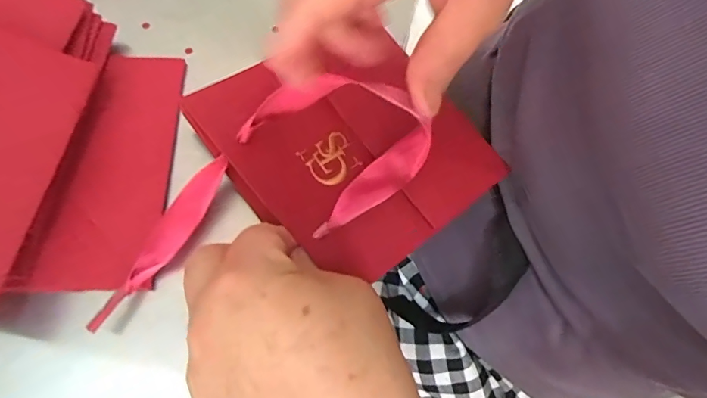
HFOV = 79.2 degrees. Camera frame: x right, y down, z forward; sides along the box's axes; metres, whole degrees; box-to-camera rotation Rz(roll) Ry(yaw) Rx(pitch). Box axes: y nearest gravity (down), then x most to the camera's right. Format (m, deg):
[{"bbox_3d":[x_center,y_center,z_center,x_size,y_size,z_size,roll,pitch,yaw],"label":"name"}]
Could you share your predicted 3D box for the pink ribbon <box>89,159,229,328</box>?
[{"bbox_3d":[-0.096,0.021,0.219,0.018,0.016,0.099,26,70,7],"label":"pink ribbon"}]

